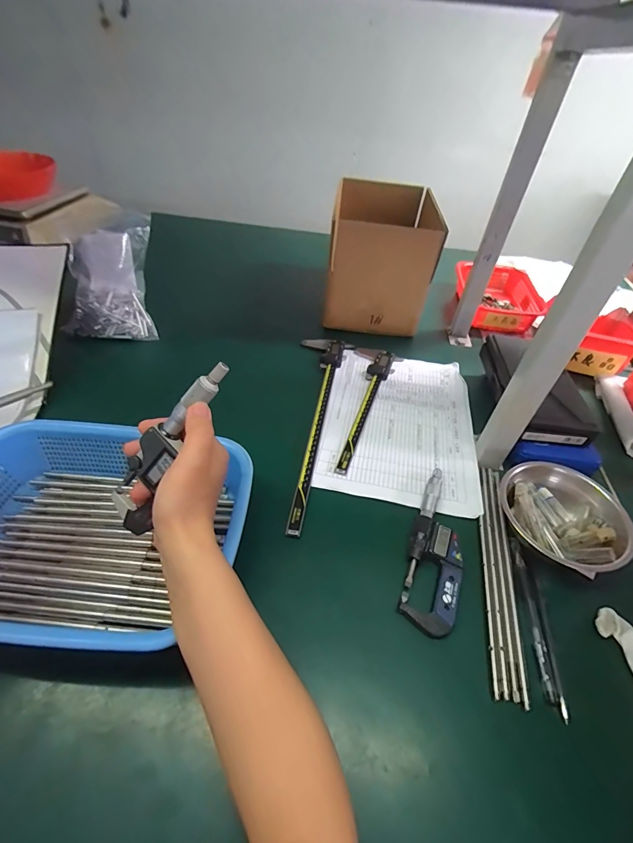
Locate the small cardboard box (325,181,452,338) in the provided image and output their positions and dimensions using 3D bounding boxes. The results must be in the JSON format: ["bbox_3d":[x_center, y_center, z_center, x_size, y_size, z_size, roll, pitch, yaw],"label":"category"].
[{"bbox_3d":[0.123,-0.324,0.738,0.183,0.188,0.251,6,45,1],"label":"small cardboard box"}]

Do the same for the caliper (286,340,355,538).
[{"bbox_3d":[-0.016,-0.014,0.545,0.083,0.013,0.381,12,45,7],"label":"caliper"}]

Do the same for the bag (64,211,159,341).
[{"bbox_3d":[-0.347,-0.246,0.640,0.125,0.208,0.077,-2,10,-33],"label":"bag"}]

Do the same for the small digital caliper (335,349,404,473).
[{"bbox_3d":[0.058,-0.036,0.572,0.076,0.013,0.275,21,47,15],"label":"small digital caliper"}]

